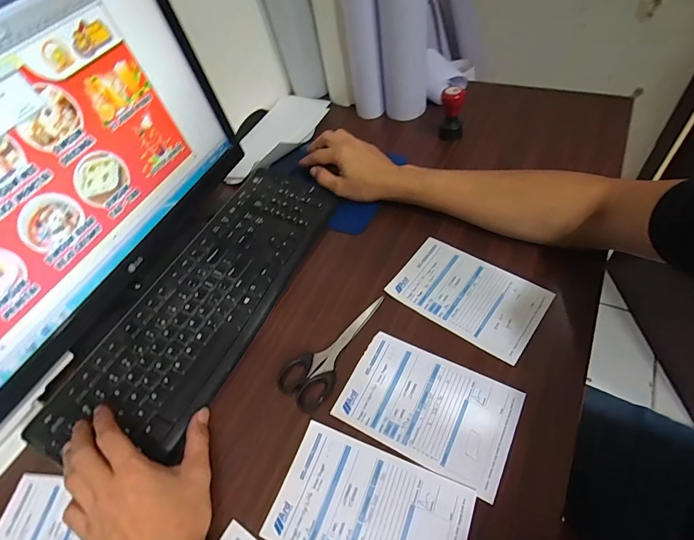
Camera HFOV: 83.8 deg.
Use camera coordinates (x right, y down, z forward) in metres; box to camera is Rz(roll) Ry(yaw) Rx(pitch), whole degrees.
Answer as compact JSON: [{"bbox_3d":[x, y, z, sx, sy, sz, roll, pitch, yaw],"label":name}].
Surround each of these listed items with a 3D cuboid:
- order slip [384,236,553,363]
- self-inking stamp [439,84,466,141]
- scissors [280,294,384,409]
[{"bbox_3d":[0.140,0.027,0.453,0.161,0.005,0.104,29,62,27],"label":"order slip"},{"bbox_3d":[0.164,-0.245,0.599,0.039,0.079,0.034,8,55,15],"label":"self-inking stamp"},{"bbox_3d":[-0.019,0.084,0.437,0.057,0.011,0.148,21,59,24],"label":"scissors"}]

